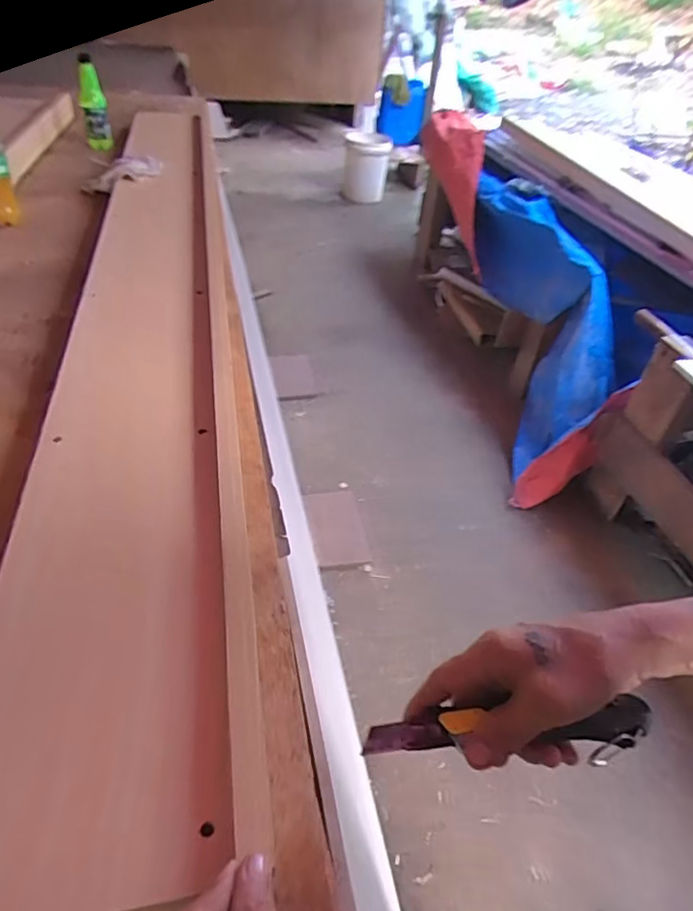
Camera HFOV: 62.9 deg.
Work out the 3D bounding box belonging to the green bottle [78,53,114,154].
[{"bbox_3d":[-0.637,-0.887,1.425,0.061,0.196,0.058,-11,44,-17],"label":"green bottle"}]

